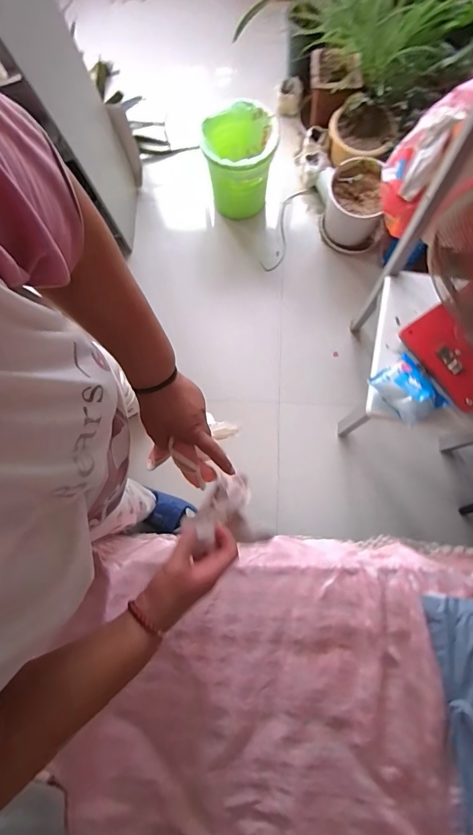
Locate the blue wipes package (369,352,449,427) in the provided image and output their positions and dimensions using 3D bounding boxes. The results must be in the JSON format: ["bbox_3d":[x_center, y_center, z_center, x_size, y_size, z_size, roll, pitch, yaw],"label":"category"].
[{"bbox_3d":[0.398,-0.064,0.877,0.117,0.046,0.142,-34,80,-5],"label":"blue wipes package"}]

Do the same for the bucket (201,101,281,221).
[{"bbox_3d":[0.009,-0.872,1.325,0.239,0.273,0.228,0,79,1],"label":"bucket"}]

